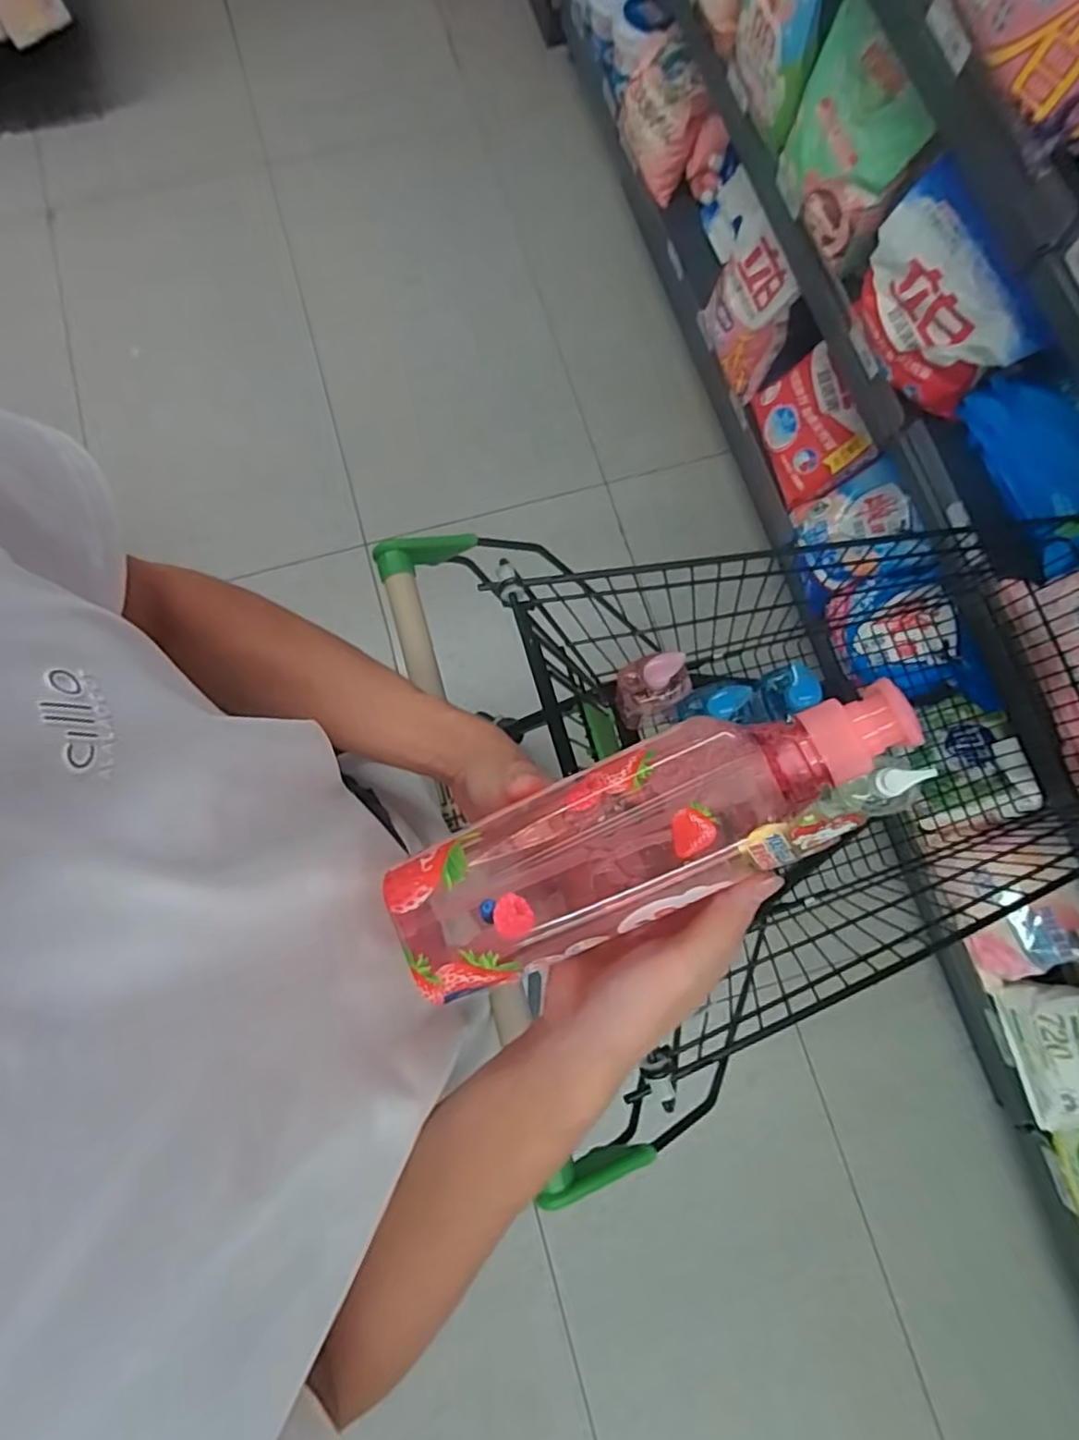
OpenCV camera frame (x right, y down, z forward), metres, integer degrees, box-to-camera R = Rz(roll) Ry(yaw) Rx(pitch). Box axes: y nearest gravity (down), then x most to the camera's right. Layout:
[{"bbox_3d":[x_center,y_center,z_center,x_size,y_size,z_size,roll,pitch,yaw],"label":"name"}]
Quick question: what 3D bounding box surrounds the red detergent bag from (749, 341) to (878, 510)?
[{"bbox_3d":[0.583,-0.627,1.433,0.190,0.084,0.289,-21,88,29],"label":"red detergent bag"}]

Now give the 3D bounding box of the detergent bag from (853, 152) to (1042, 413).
[{"bbox_3d":[0.620,-0.641,1.034,0.092,0.200,0.303,-20,78,-5],"label":"detergent bag"}]

